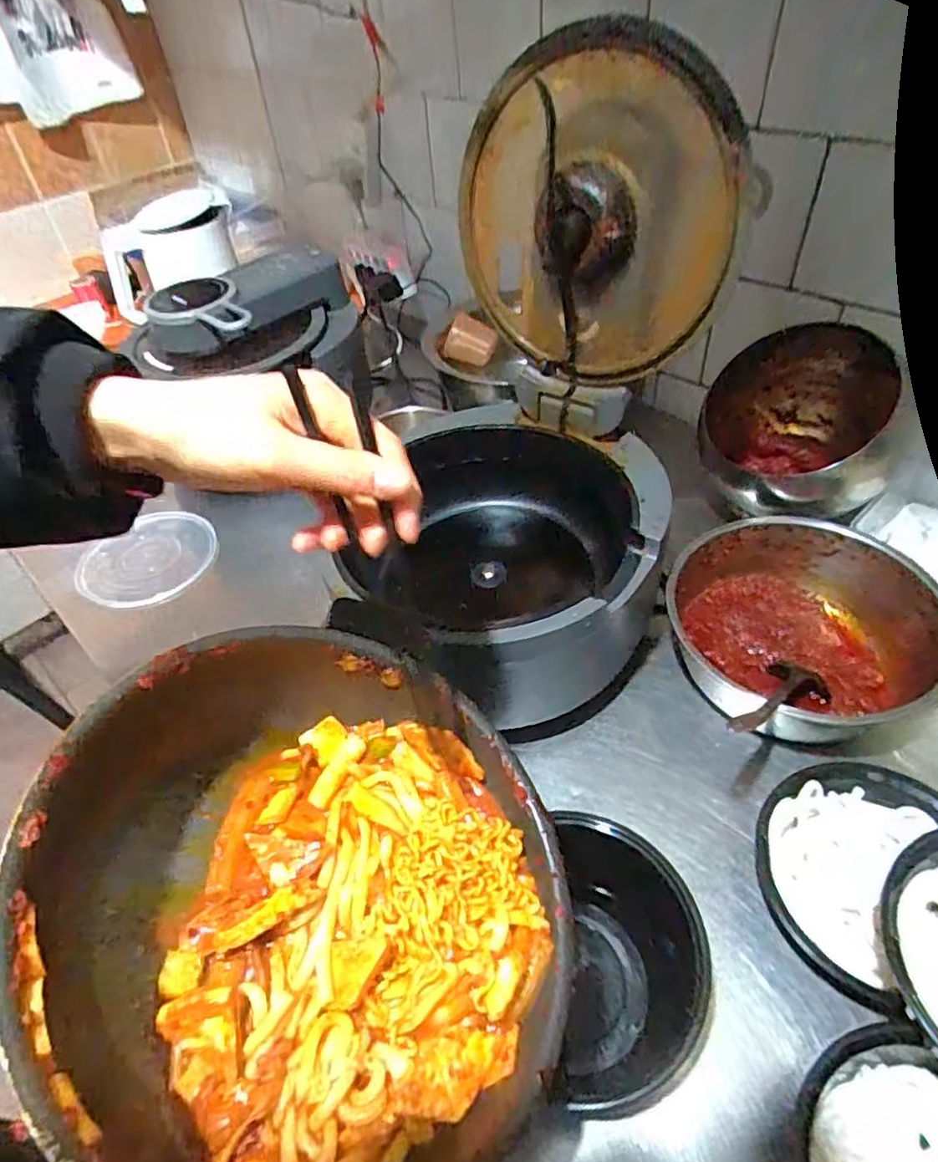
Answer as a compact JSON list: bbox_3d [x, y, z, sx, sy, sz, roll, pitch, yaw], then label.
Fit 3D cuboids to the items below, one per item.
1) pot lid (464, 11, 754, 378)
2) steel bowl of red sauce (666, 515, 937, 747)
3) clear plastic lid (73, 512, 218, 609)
[{"bbox_3d":[0.095,-0.301,0.552,0.258,0.254,0.057,35,50,12],"label":"pot lid"},{"bbox_3d":[0.306,0.039,0.639,0.206,0.096,0.206,-3,45,3],"label":"steel bowl of red sauce"},{"bbox_3d":[-0.415,-0.025,0.861,0.167,0.032,0.150,-22,51,-23],"label":"clear plastic lid"}]

